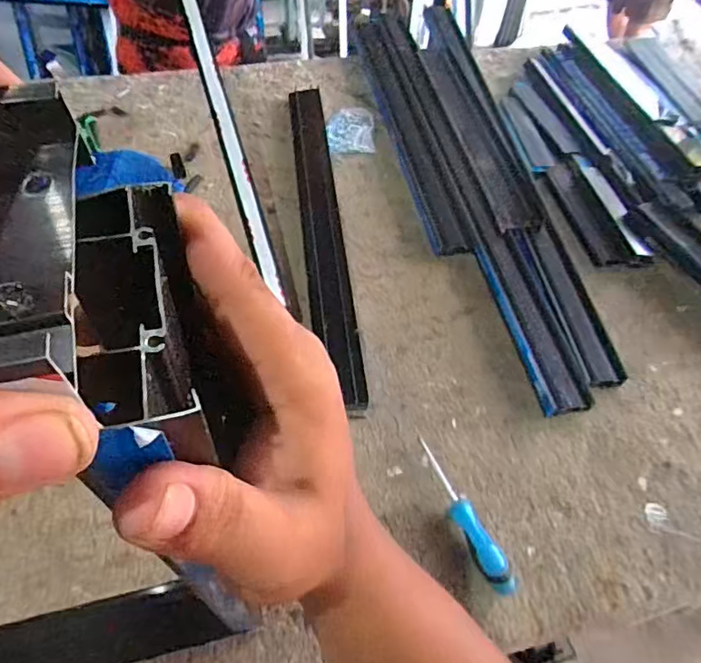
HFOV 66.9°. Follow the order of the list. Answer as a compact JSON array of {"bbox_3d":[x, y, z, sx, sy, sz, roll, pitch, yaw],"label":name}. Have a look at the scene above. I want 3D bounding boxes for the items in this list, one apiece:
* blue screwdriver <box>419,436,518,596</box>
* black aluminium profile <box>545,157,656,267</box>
[{"bbox_3d":[0.136,0.225,0.657,0.032,0.028,0.203,-21,59,-18],"label":"blue screwdriver"},{"bbox_3d":[0.442,-0.224,0.962,0.087,0.028,0.279,-7,56,-9],"label":"black aluminium profile"}]

